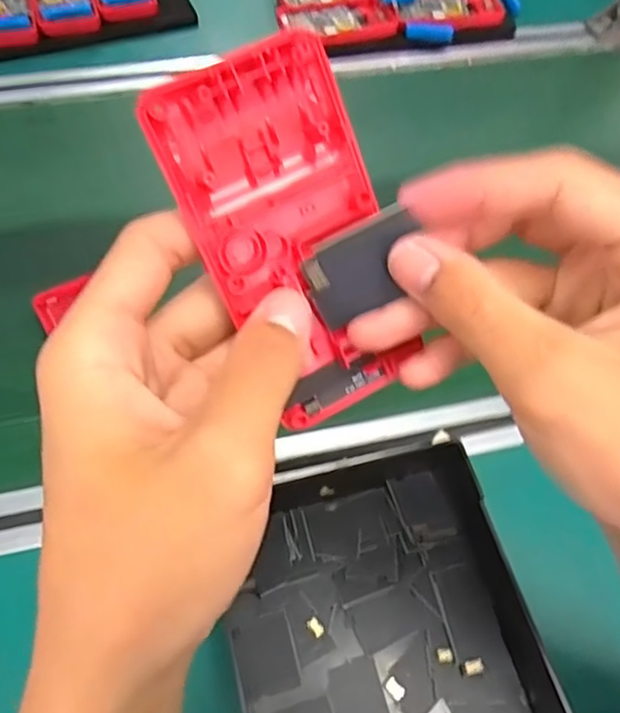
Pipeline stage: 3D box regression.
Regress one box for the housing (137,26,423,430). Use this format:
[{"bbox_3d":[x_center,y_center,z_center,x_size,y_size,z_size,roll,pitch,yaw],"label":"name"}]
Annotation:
[{"bbox_3d":[-0.005,-0.036,0.210,0.061,0.121,0.015,-27,22,-20],"label":"housing"}]

